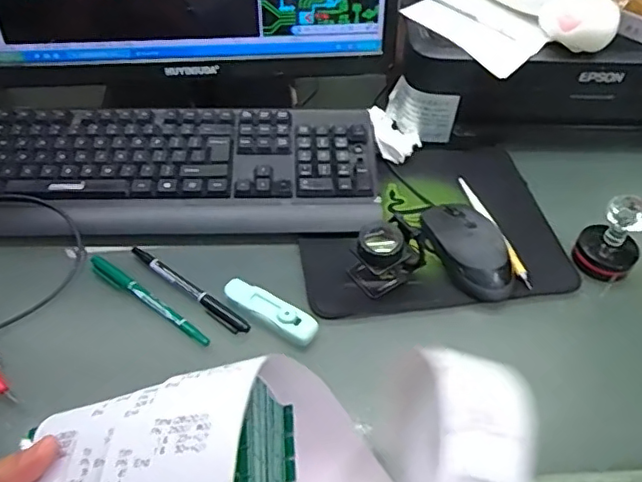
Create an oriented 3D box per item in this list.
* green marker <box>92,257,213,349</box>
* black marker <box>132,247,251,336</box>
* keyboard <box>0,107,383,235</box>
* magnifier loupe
[{"bbox_3d":[-0.150,0.051,0.489,0.136,0.013,0.015,30,53,23],"label":"green marker"},{"bbox_3d":[-0.116,0.042,0.497,0.138,0.010,0.013,31,53,23],"label":"black marker"},{"bbox_3d":[-0.163,-0.073,0.574,0.440,0.036,0.157,-1,48,-3],"label":"keyboard"},{"bbox_3d":[0.059,0.009,0.504,0.066,0.053,0.046,-25,53,-23],"label":"magnifier loupe"}]

